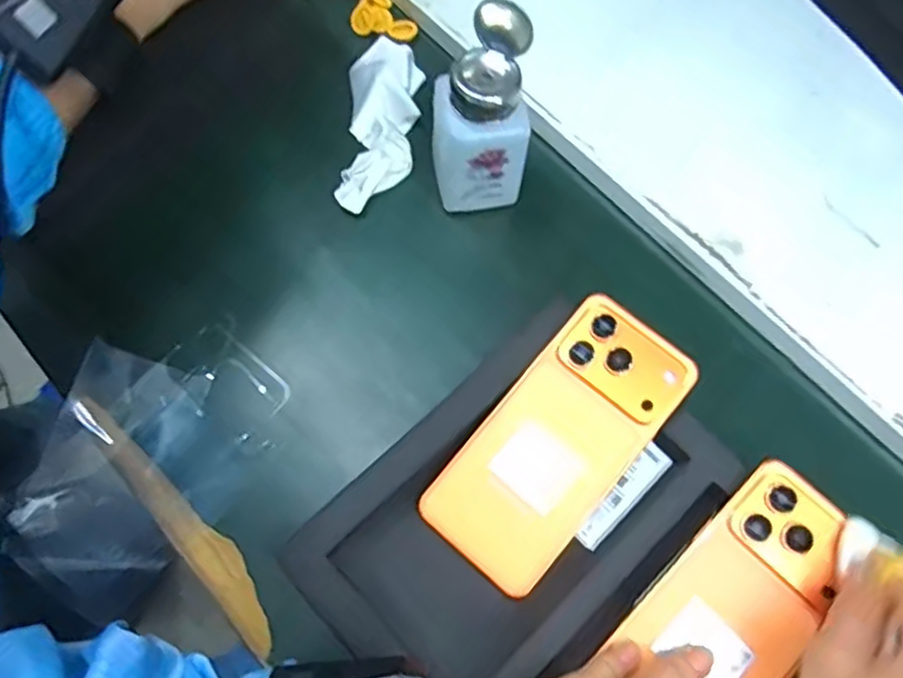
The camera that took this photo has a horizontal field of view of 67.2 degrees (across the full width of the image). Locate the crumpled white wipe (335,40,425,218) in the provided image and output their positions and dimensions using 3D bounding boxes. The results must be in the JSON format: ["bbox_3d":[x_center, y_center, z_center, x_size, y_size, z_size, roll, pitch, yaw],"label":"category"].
[{"bbox_3d":[-0.048,-0.156,0.472,0.049,0.025,0.148,6,68,-1],"label":"crumpled white wipe"}]

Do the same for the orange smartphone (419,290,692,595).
[{"bbox_3d":[0.060,0.056,0.377,0.076,0.005,0.161,39,83,12],"label":"orange smartphone"}]

